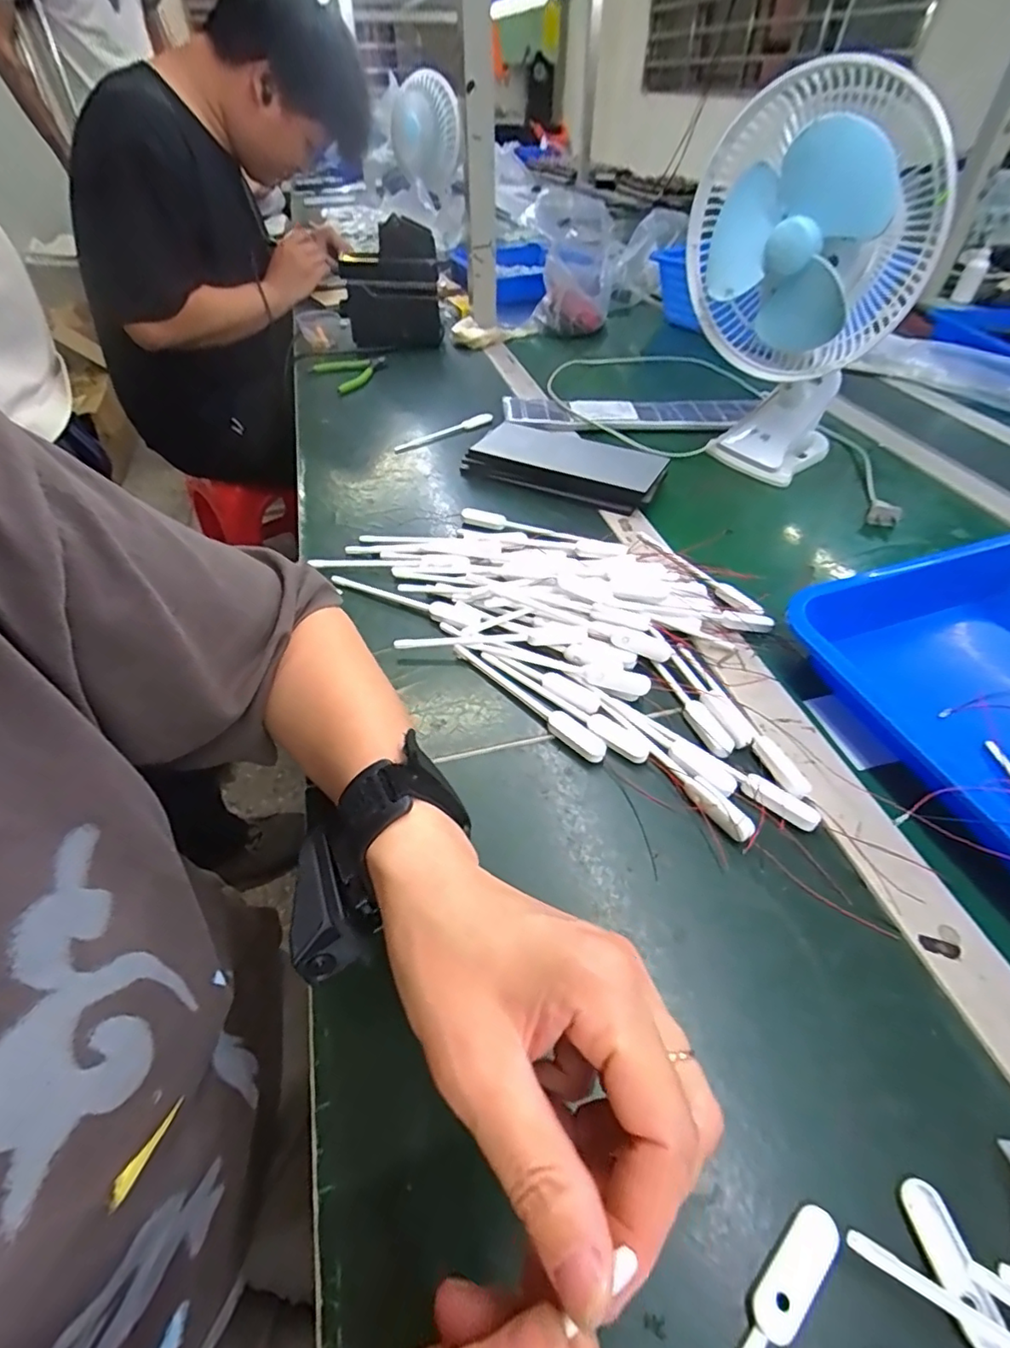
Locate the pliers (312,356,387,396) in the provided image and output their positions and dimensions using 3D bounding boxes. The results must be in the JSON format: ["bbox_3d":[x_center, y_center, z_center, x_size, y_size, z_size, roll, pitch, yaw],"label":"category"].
[{"bbox_3d":[-0.220,-0.448,0.848,0.096,0.017,0.133,-22,51,-20],"label":"pliers"}]

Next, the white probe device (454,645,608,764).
[{"bbox_3d":[0.013,0.017,0.401,0.141,0.005,0.017,34,55,28],"label":"white probe device"}]

